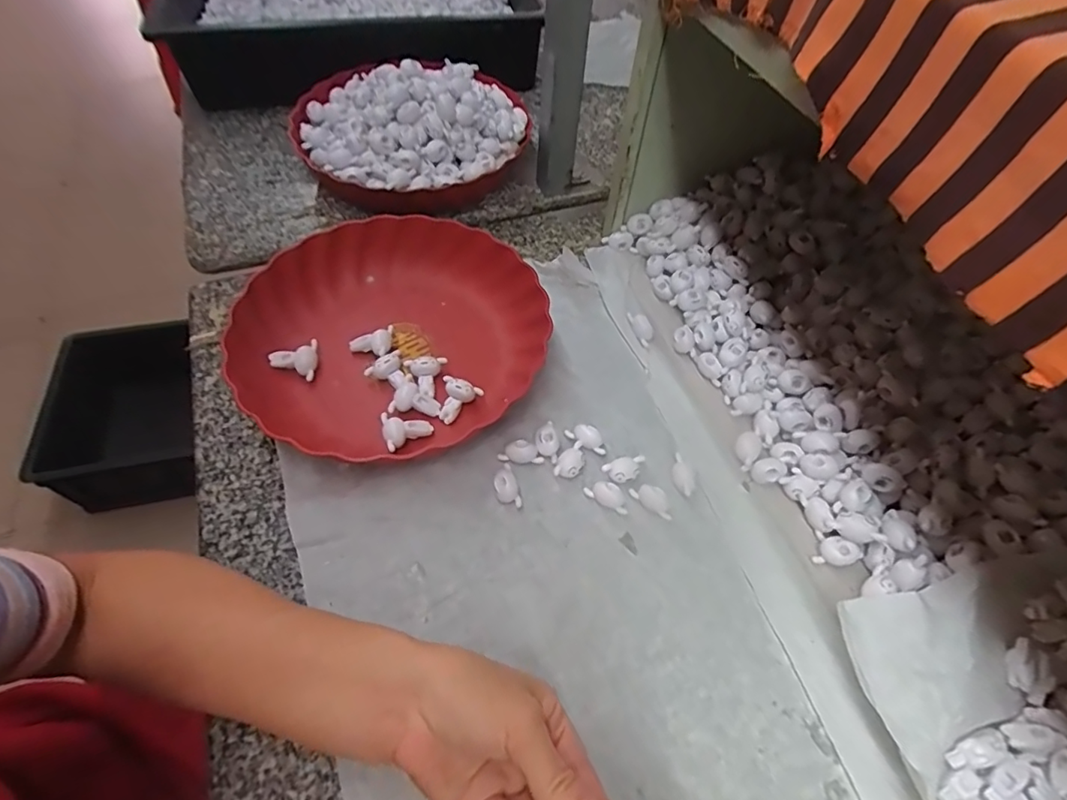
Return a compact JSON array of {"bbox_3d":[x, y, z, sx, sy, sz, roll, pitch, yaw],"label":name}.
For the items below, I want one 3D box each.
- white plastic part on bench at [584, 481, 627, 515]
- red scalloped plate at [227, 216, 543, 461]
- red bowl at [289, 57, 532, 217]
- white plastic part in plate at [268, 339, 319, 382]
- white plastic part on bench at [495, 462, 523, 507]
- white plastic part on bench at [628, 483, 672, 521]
[{"bbox_3d":[0.055,0.069,0.385,0.033,0.011,0.017,32,61,18],"label":"white plastic part on bench"},{"bbox_3d":[-0.117,-0.059,0.441,0.243,0.046,0.222,1,56,-2],"label":"red scalloped plate"},{"bbox_3d":[-0.128,-0.293,0.553,0.224,0.088,0.223,1,56,-2],"label":"red bowl"},{"bbox_3d":[-0.193,-0.027,0.431,0.038,0.019,0.030,-20,59,-15],"label":"white plastic part in plate"},{"bbox_3d":[-0.020,0.062,0.383,0.016,0.014,0.034,-13,57,-11],"label":"white plastic part on bench"},{"bbox_3d":[0.088,0.072,0.384,0.016,0.008,0.033,-37,65,-24],"label":"white plastic part on bench"}]

